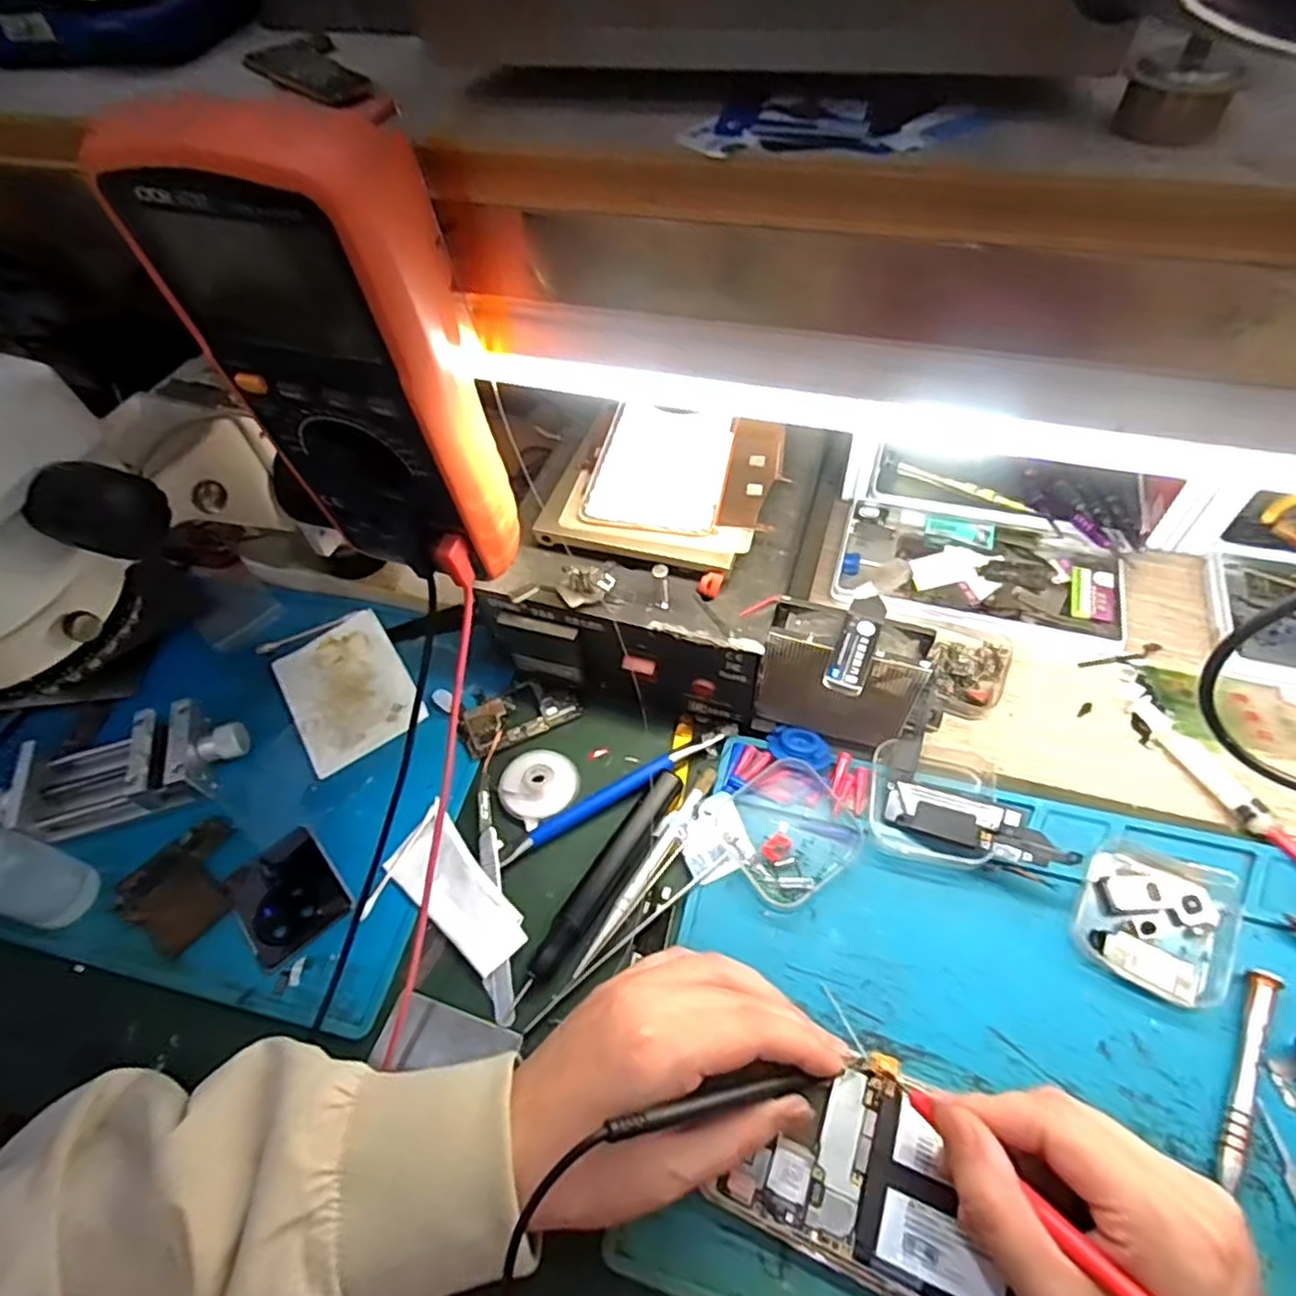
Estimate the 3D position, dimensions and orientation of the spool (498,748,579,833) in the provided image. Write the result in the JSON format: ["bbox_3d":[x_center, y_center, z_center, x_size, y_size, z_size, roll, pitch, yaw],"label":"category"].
[{"bbox_3d":[-0.064,0.078,0.407,0.044,0.006,0.043,-3,54,4],"label":"spool"}]

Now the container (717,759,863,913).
[{"bbox_3d":[0.074,0.095,0.371,0.061,0.021,0.065,-33,58,-17],"label":"container"}]

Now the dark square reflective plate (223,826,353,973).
[{"bbox_3d":[-0.195,0.134,0.378,0.052,0.004,0.061,-37,59,-19],"label":"dark square reflective plate"}]

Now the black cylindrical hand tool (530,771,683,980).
[{"bbox_3d":[-0.020,0.116,0.370,0.018,0.011,0.121,29,62,23],"label":"black cylindrical hand tool"}]

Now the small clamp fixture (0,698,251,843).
[{"bbox_3d":[-0.307,0.072,0.410,0.133,0.032,0.055,-18,55,-8],"label":"small clamp fixture"}]

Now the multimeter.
[{"bbox_3d":[-0.103,-0.095,0.256,0.091,0.168,0.050,17,58,17],"label":"multimeter"}]

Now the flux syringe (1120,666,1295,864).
[{"bbox_3d":[0.303,0.062,0.382,0.019,0.011,0.130,-16,55,-6],"label":"flux syringe"}]

